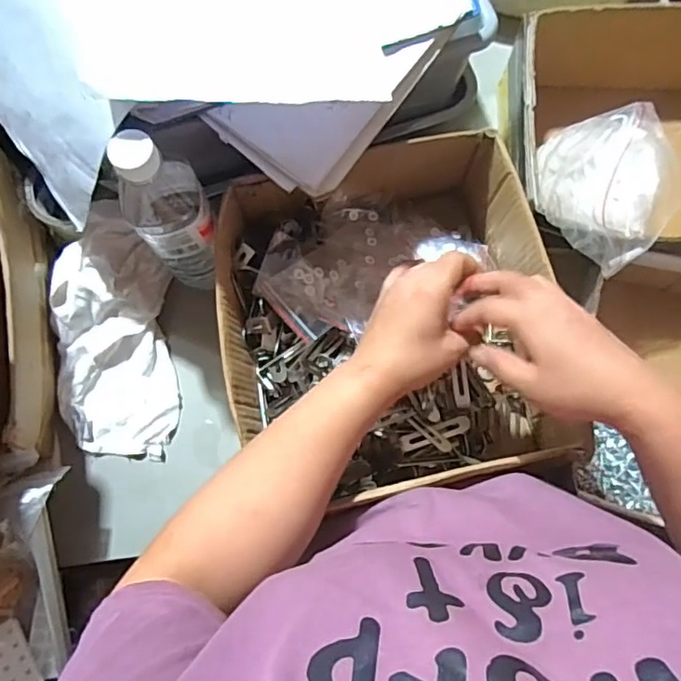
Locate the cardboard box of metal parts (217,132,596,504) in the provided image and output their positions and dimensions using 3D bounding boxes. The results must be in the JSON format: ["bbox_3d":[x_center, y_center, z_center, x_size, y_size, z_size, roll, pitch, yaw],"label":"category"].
[{"bbox_3d":[0.038,-0.014,0.510,0.273,0.113,0.286,-12,78,-2],"label":"cardboard box of metal parts"}]

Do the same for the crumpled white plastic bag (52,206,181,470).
[{"bbox_3d":[-0.232,-0.004,0.568,0.116,0.044,0.248,-6,92,0],"label":"crumpled white plastic bag"}]

